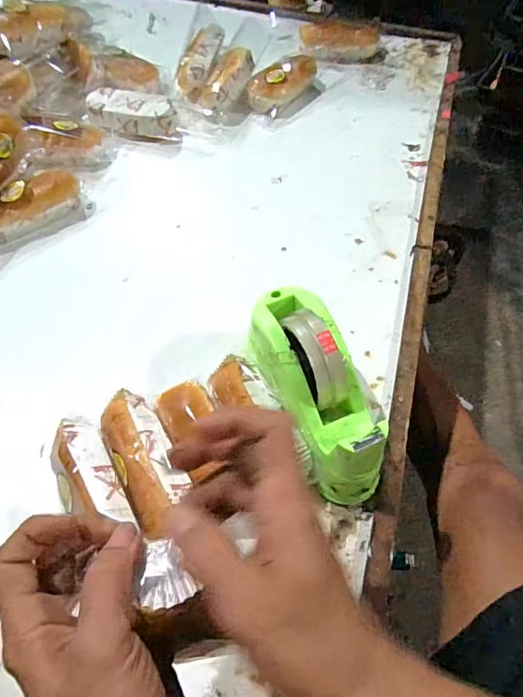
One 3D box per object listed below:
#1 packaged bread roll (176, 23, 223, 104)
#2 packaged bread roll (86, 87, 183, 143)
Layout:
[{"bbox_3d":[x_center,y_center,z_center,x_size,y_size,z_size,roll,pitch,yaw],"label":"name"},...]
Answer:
[{"bbox_3d":[-0.106,-0.488,0.788,0.060,0.053,0.175,8,60,3],"label":"packaged bread roll"},{"bbox_3d":[-0.199,-0.360,0.709,0.152,0.043,0.071,18,61,8],"label":"packaged bread roll"}]

